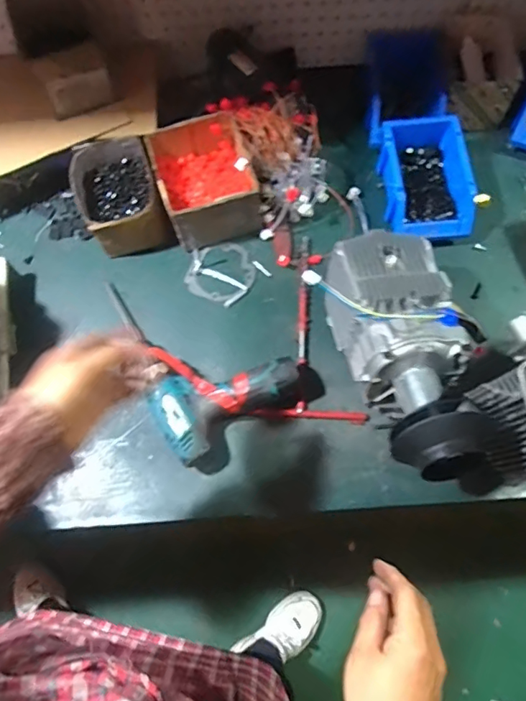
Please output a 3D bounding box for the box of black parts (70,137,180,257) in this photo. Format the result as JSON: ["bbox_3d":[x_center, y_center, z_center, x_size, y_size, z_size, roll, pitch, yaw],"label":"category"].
[{"bbox_3d":[-0.215,-0.228,0.741,0.116,0.092,0.159,-21,72,-5],"label":"box of black parts"}]

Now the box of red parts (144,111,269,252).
[{"bbox_3d":[-0.084,-0.250,0.738,0.140,0.102,0.157,-23,72,-6],"label":"box of red parts"}]

